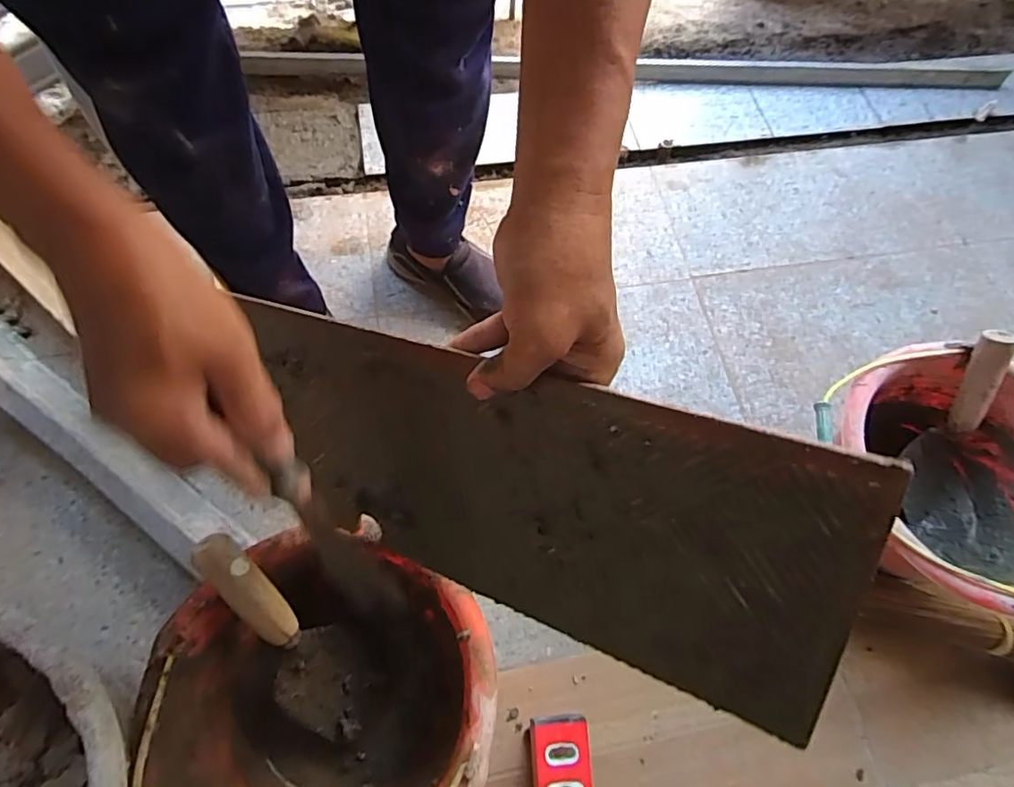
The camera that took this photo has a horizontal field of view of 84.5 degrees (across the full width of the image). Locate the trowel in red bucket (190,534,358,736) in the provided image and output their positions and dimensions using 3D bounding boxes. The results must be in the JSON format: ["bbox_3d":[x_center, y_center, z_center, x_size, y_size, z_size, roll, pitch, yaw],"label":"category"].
[{"bbox_3d":[-0.201,0.222,0.514,0.073,0.248,0.054,-24,28,-13],"label":"trowel in red bucket"}]

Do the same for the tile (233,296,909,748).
[{"bbox_3d":[-0.006,0.063,0.355,0.388,0.171,0.016,16,26,27],"label":"tile"}]

